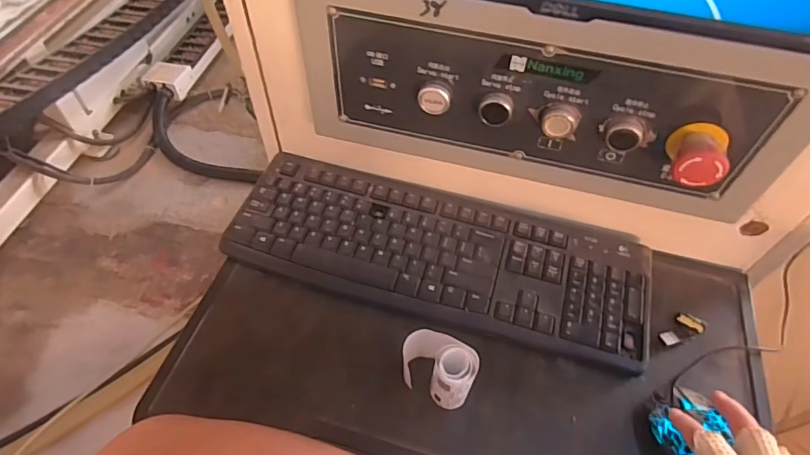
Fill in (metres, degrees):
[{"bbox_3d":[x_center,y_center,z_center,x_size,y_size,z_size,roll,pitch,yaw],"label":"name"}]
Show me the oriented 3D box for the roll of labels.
[{"bbox_3d":[0.029,0.122,0.435,0.071,0.066,0.046,31,58,19],"label":"roll of labels"}]

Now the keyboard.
[{"bbox_3d":[0.035,0.025,0.529,0.433,0.022,0.147,14,54,8],"label":"keyboard"}]

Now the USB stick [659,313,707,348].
[{"bbox_3d":[0.274,0.102,0.489,0.051,0.008,0.025,-27,59,-21],"label":"USB stick"}]

